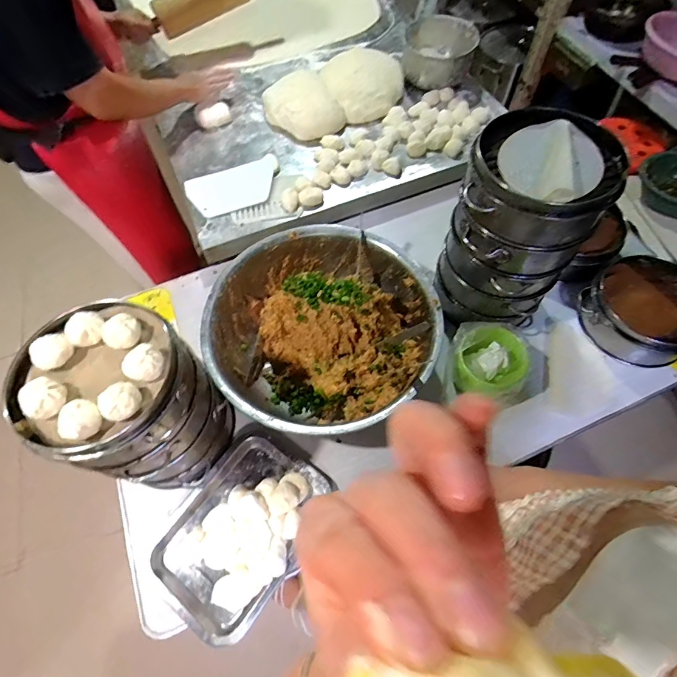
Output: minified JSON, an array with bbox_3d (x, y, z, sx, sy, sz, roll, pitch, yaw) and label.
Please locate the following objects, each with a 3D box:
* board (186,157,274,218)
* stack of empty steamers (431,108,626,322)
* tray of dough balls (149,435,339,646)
[{"bbox_3d":[-0.227,-0.325,0.863,0.188,0.009,0.132,-19,65,-7],"label":"board"},{"bbox_3d":[0.269,-0.164,0.631,0.182,0.296,0.192,23,65,13],"label":"stack of empty steamers"},{"bbox_3d":[-0.143,0.285,0.603,0.196,0.054,0.260,29,67,16],"label":"tray of dough balls"}]

